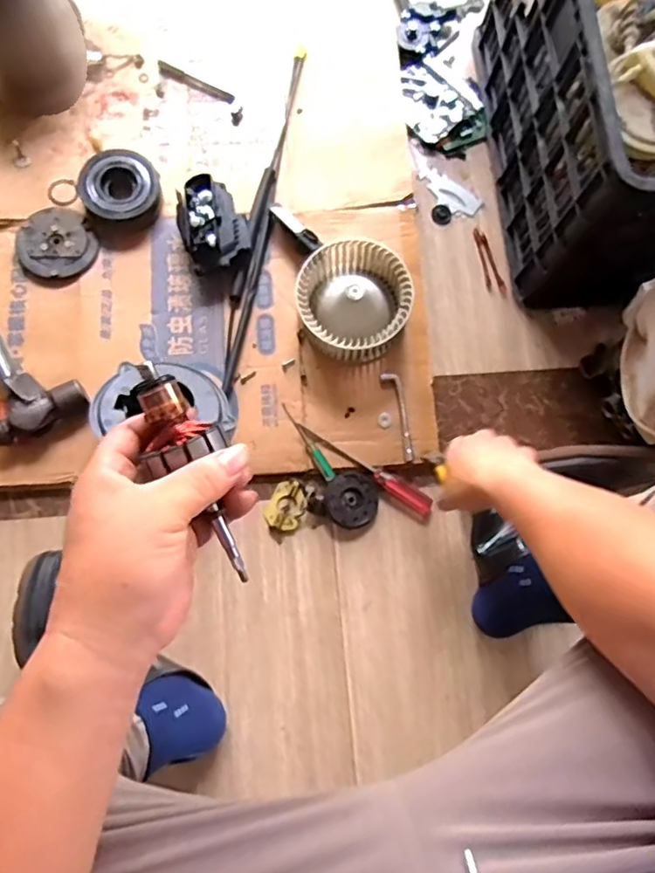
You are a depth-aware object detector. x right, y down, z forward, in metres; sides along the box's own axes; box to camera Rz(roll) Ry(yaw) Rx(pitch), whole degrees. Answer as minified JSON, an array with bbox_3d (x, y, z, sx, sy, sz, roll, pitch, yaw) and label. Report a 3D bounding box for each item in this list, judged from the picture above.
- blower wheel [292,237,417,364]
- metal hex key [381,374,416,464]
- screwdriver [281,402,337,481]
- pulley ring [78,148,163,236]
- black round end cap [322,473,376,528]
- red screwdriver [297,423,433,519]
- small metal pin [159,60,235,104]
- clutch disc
[{"bbox_3d":[0.032,-0.174,0.760,0.137,0.072,0.138,-10,77,-3],"label":"blower wheel"},{"bbox_3d":[0.093,-0.028,0.764,0.023,0.004,0.118,-12,77,-3],"label":"metal hex key"},{"bbox_3d":[-0.025,0.006,0.768,0.014,0.007,0.117,-31,79,-7],"label":"screwdriver"},{"bbox_3d":[-0.280,-0.335,0.803,0.102,0.039,0.102,0,77,0],"label":"pulley ring"},{"bbox_3d":[0.030,0.080,0.747,0.064,0.023,0.067,0,77,0],"label":"black round end cap"},{"bbox_3d":[0.052,0.038,0.759,0.192,0.024,0.027,35,79,8],"label":"red screwdriver"},{"bbox_3d":[-0.193,-0.516,0.869,0.121,0.011,0.018,26,78,6],"label":"small metal pin"},{"bbox_3d":[-0.364,-0.259,0.792,0.095,0.014,0.105,-39,80,-9],"label":"clutch disc"}]

